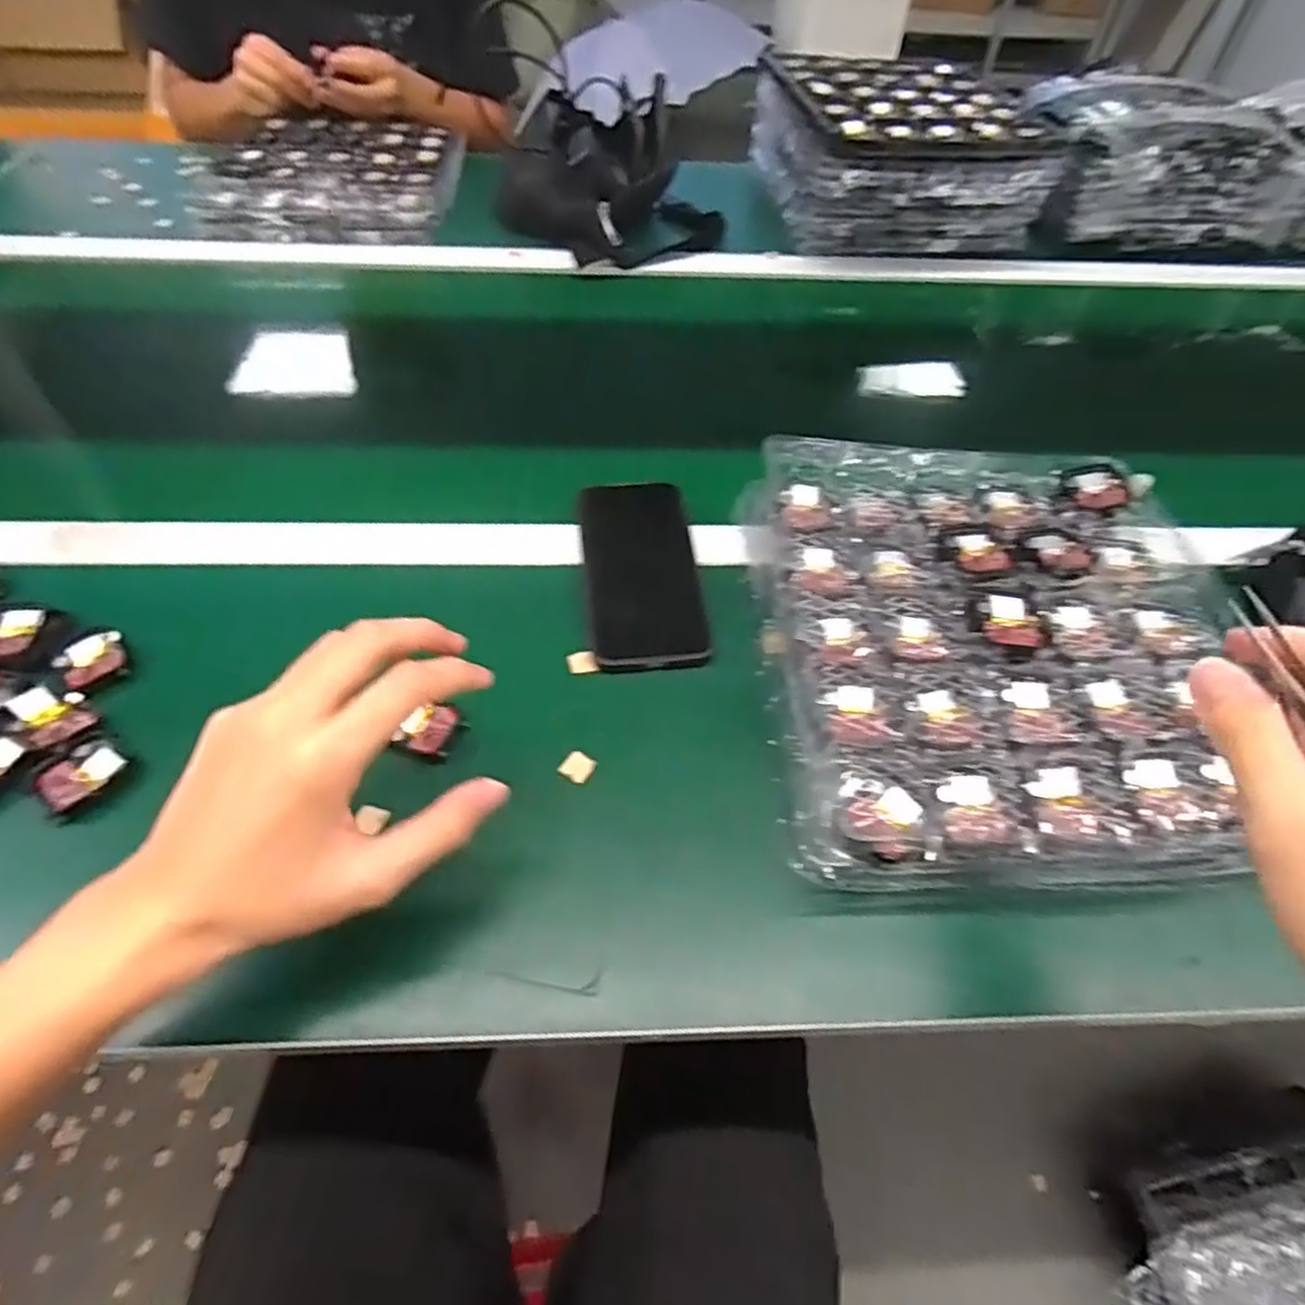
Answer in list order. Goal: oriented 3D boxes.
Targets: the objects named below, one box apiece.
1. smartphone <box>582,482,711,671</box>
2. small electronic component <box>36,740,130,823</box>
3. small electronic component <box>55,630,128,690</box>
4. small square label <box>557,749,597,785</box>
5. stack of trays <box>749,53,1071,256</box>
[{"bbox_3d":[-0.007,-0.055,0.503,0.075,0.008,0.152,-3,57,-7],"label":"smartphone"},{"bbox_3d":[-0.310,0.067,0.406,0.031,0.007,0.040,28,56,18],"label":"small electronic component"},{"bbox_3d":[-0.335,0.004,0.447,0.035,0.007,0.037,-29,58,-23],"label":"small electronic component"},{"bbox_3d":[-0.043,0.066,0.427,0.017,0.006,0.017,28,56,18],"label":"small square label"},{"bbox_3d":[0.275,-0.575,0.865,0.270,0.120,0.261,-8,53,-10],"label":"stack of trays"}]

